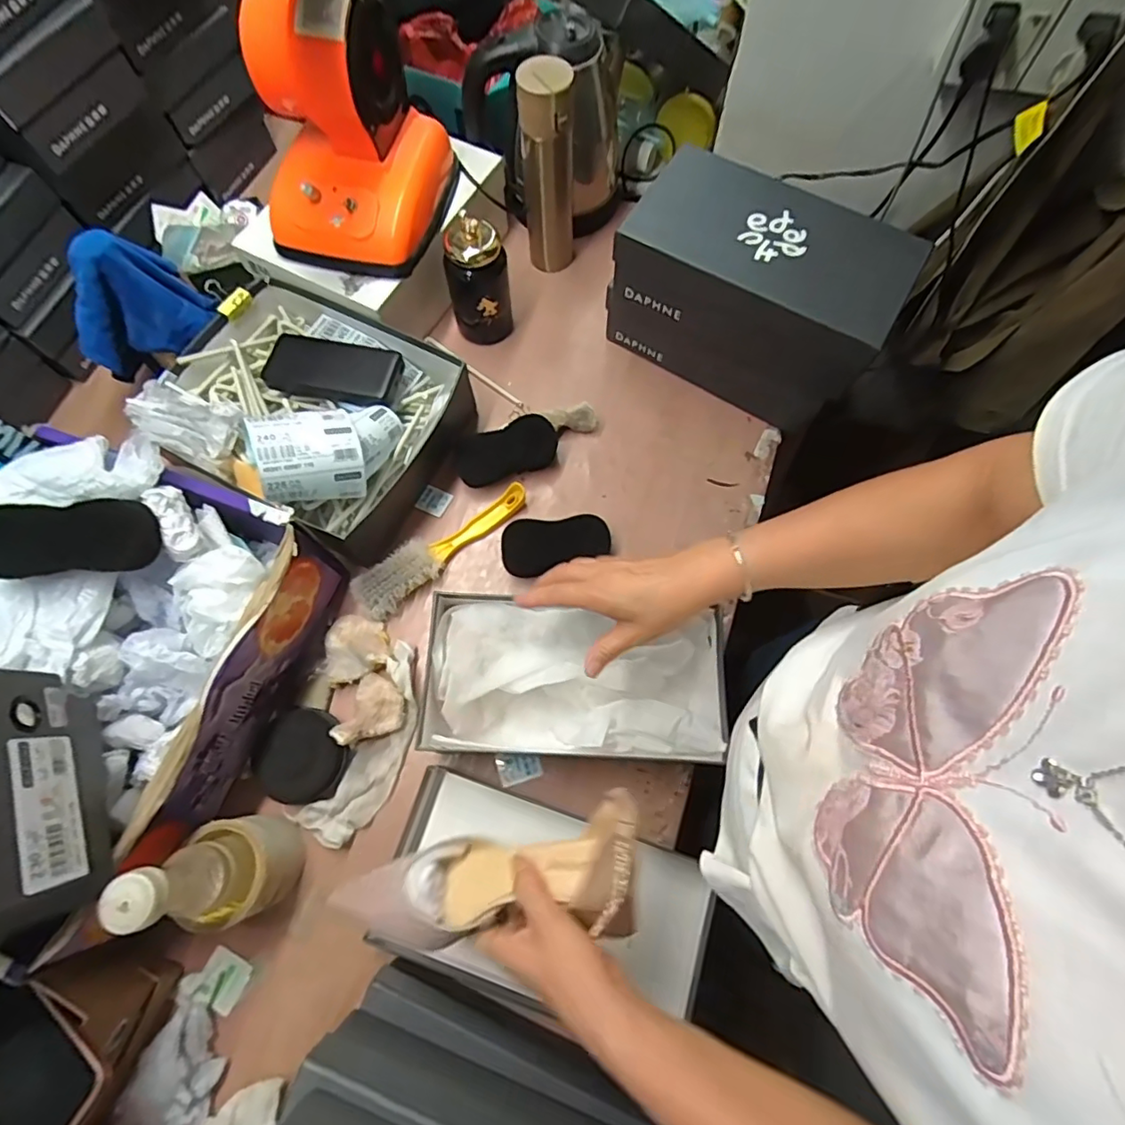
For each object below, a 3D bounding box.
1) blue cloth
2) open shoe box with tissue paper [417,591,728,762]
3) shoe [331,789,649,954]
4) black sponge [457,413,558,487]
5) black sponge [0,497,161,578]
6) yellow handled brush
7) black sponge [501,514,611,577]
[{"bbox_3d":[-0.494,-0.295,0.645,0.079,0.120,0.146,43,76,13],"label":"blue cloth"},{"bbox_3d":[0.014,0.123,0.584,0.300,0.102,0.145,4,71,1],"label":"open shoe box with tissue paper"},{"bbox_3d":[-0.057,0.243,0.434,0.247,0.064,0.078,-17,71,14],"label":"shoe"},{"bbox_3d":[-0.070,-0.140,0.706,0.126,0.009,0.067,-16,112,0],"label":"black sponge"},{"bbox_3d":[-0.419,-0.021,0.476,0.126,0.023,0.061,-3,70,-17],"label":"black sponge"},{"bbox_3d":[-0.139,-0.019,0.668,0.230,0.032,0.050,-37,75,-12],"label":"yellow handled brush"},{"bbox_3d":[-0.008,-0.020,0.669,0.126,0.035,0.058,-6,71,-2],"label":"black sponge"}]

